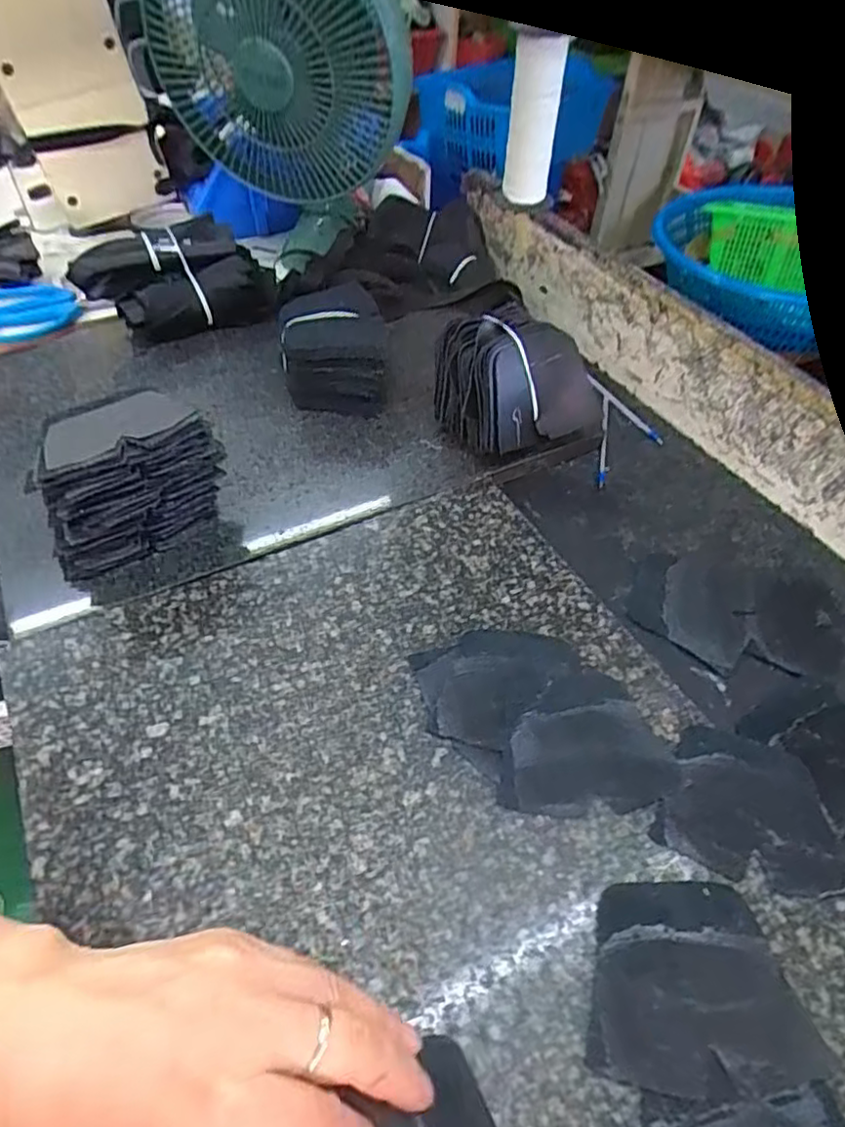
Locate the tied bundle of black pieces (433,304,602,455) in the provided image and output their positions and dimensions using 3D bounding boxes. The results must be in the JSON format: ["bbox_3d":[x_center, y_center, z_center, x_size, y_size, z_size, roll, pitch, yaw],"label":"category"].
[{"bbox_3d":[0.076,-0.144,0.516,0.117,0.089,0.090,-16,51,-16],"label":"tied bundle of black pieces"}]

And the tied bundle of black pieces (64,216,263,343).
[{"bbox_3d":[-0.236,-0.264,0.609,0.163,0.077,0.076,-17,51,-17],"label":"tied bundle of black pieces"}]

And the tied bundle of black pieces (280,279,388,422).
[{"bbox_3d":[-0.076,-0.180,0.546,0.085,0.073,0.093,-7,49,-9],"label":"tied bundle of black pieces"}]

